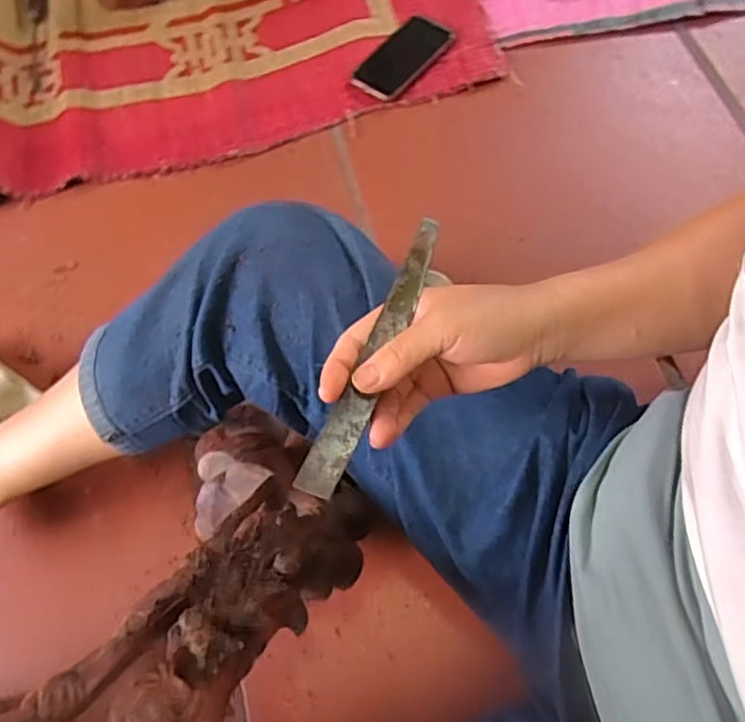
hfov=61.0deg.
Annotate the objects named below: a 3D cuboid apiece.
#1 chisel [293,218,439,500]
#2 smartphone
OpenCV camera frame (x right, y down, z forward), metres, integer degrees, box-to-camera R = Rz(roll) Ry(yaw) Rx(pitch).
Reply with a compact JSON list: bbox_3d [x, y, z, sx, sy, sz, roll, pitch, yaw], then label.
[{"bbox_3d":[0.001,-0.005,0.355,0.022,0.008,0.168,21,76,10],"label":"chisel"},{"bbox_3d":[0.040,-0.419,0.869,0.079,0.015,0.154,39,75,16],"label":"smartphone"}]

